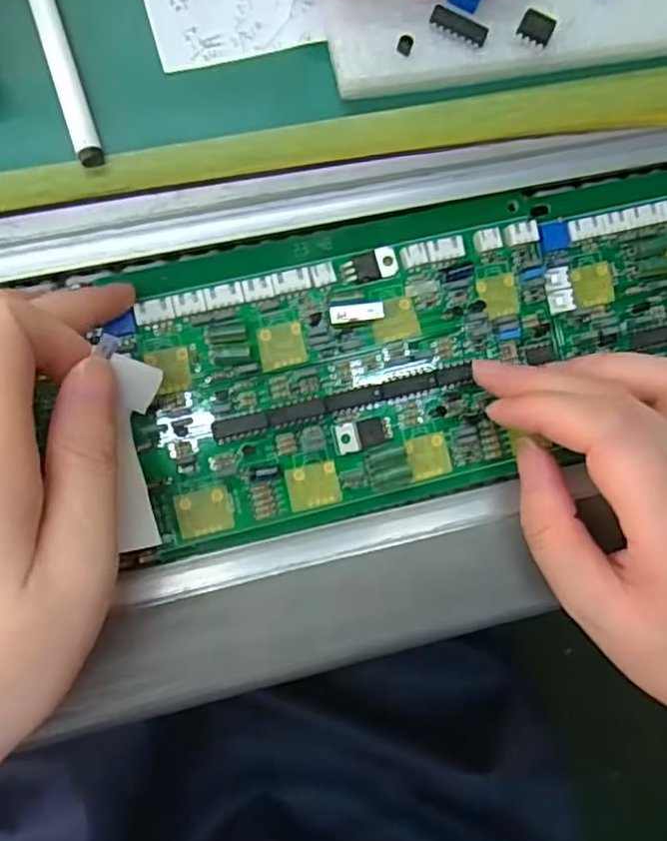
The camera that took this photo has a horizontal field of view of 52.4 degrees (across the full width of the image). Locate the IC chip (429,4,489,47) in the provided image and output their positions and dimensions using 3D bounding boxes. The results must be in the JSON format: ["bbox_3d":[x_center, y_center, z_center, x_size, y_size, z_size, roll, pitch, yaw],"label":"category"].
[{"bbox_3d":[0.041,-0.128,0.220,0.019,0.004,0.008,21,89,-8],"label":"IC chip"}]

